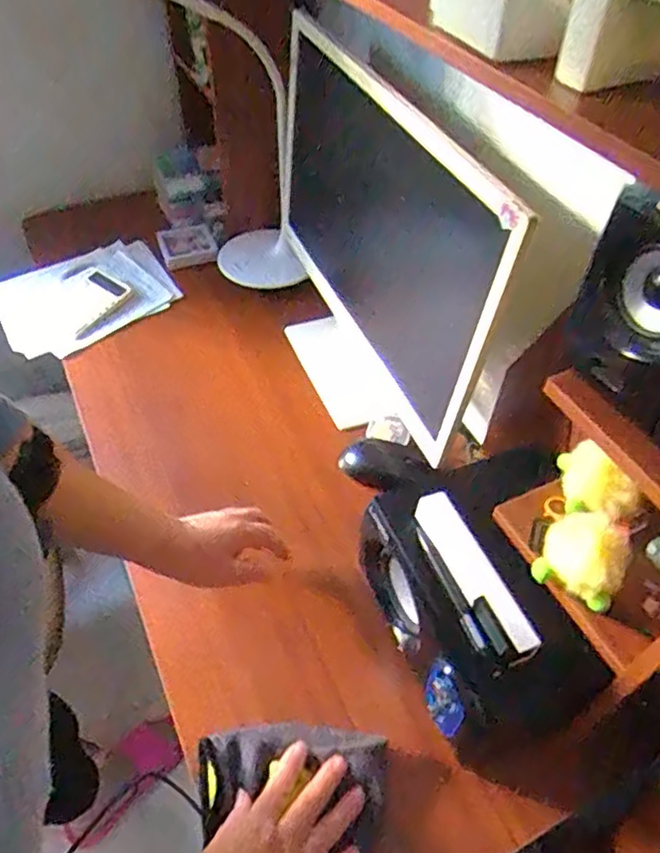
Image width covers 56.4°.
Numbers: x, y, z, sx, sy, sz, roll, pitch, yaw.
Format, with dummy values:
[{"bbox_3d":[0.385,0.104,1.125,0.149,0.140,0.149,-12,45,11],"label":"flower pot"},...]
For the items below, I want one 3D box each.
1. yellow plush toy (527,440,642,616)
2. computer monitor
[{"bbox_3d":[0.221,0.078,0.516,0.073,0.049,0.141,19,52,14],"label":"yellow plush toy"},{"bbox_3d":[0.055,-0.234,0.729,0.080,0.309,0.476,-16,52,-14],"label":"computer monitor"}]

